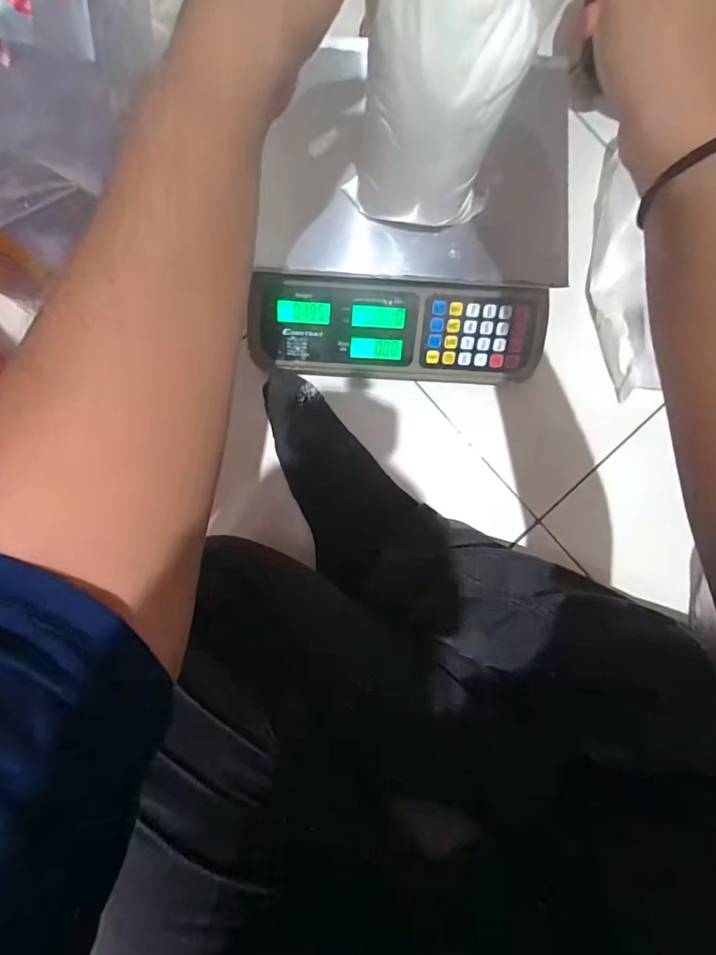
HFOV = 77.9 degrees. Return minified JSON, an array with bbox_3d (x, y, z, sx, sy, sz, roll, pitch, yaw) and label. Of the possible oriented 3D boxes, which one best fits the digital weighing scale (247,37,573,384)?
[{"bbox_3d":[0.055,-0.251,0.455,0.303,0.114,0.263,3,85,-3],"label":"digital weighing scale"}]

